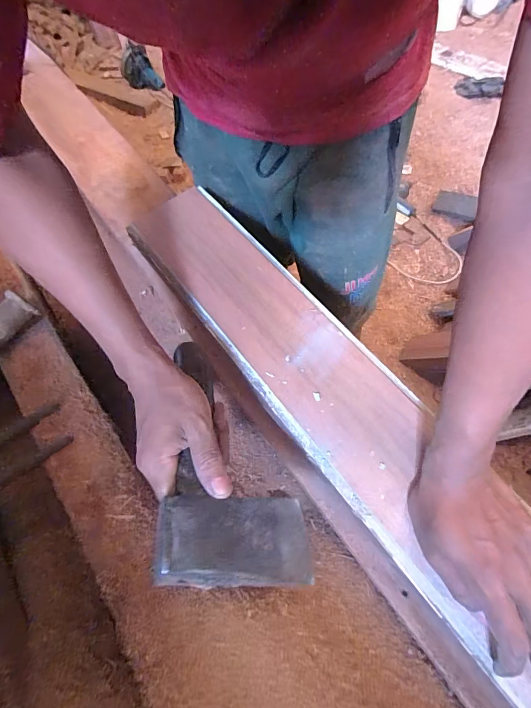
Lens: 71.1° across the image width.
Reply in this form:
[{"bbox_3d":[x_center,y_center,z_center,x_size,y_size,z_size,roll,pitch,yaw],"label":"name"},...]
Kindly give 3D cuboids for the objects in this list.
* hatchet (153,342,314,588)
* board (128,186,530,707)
[{"bbox_3d":[-0.043,0.084,0.394,0.117,0.029,0.313,15,24,-18],"label":"hatchet"},{"bbox_3d":[0.088,0.059,0.418,0.137,0.033,0.775,-34,67,-15],"label":"board"}]

